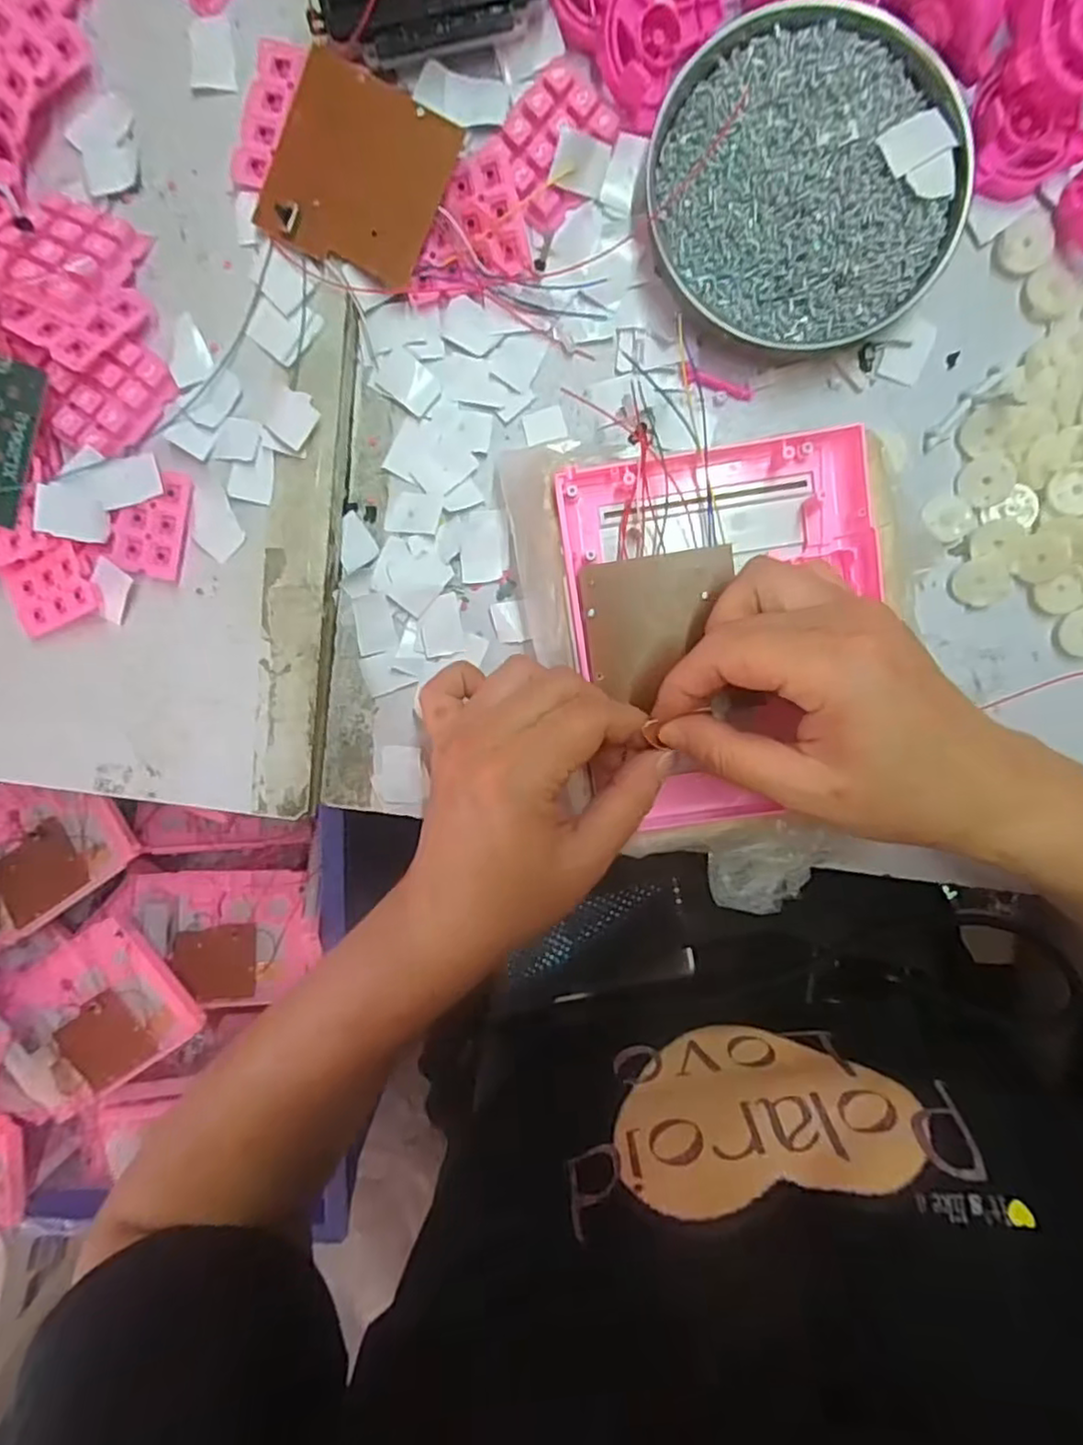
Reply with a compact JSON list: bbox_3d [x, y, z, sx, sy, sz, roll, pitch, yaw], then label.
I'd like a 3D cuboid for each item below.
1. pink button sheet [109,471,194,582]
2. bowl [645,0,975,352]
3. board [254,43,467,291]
[{"bbox_3d":[-0.187,-0.096,0.320,0.034,0.008,0.049,14,98,0],"label":"pink button sheet"},{"bbox_3d":[0.116,-0.237,0.296,0.134,0.022,0.120,33,97,-3],"label":"bowl"},{"bbox_3d":[-0.081,-0.240,0.294,0.070,0.006,0.071,23,110,-12],"label":"board"}]

